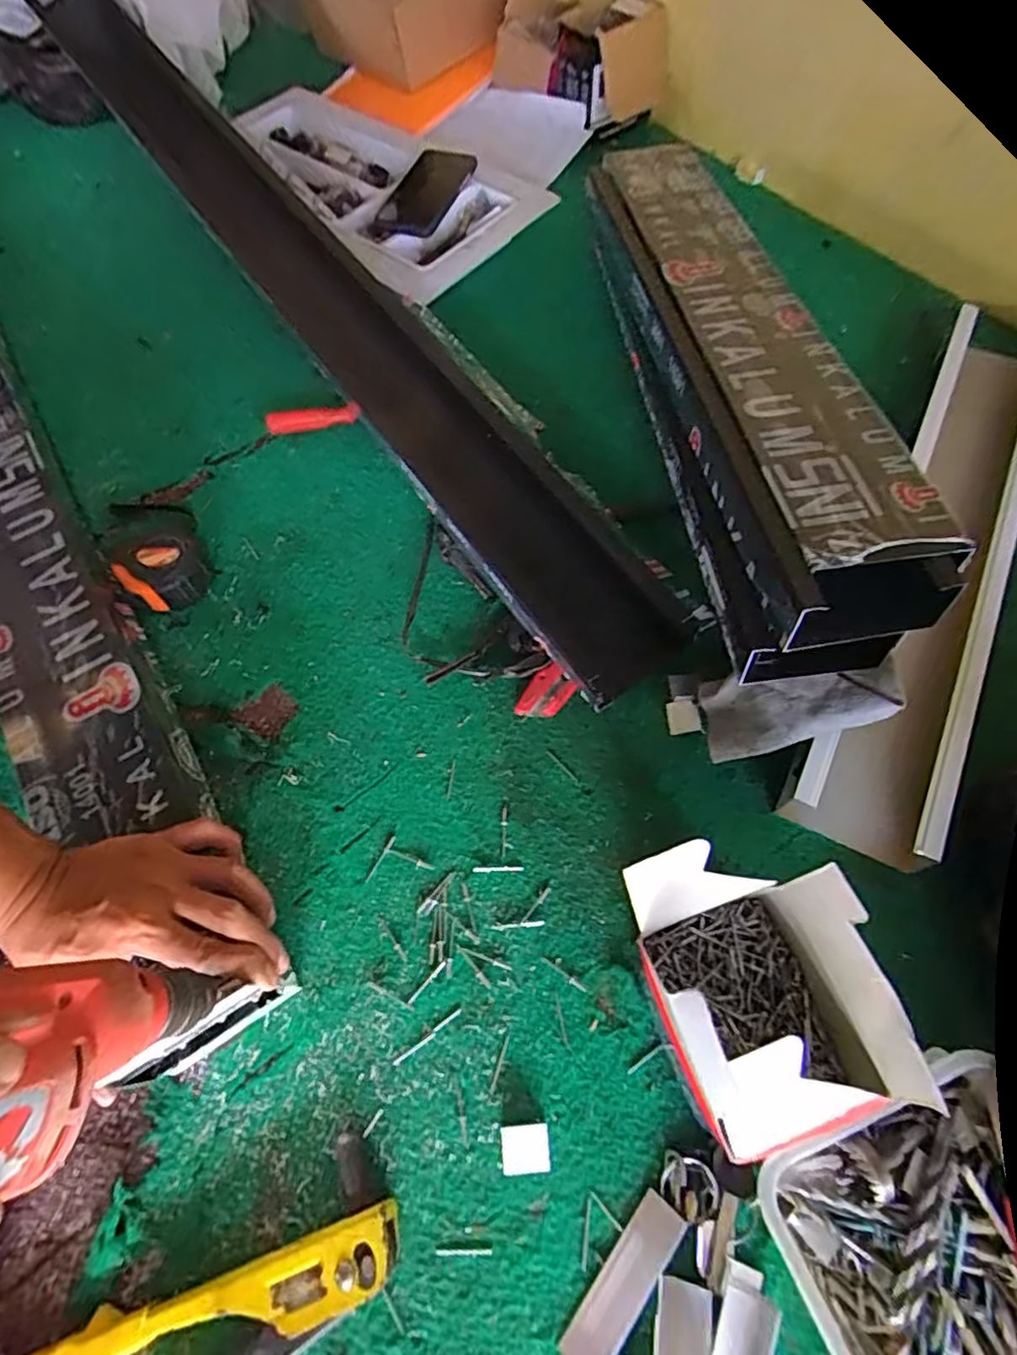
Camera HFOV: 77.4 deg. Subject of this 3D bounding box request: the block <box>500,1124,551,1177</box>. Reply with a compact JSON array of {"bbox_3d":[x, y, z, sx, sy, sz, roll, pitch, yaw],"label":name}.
[{"bbox_3d":[0.011,0.299,0.402,0.031,0.008,0.027,-4,64,-1],"label":"block"}]

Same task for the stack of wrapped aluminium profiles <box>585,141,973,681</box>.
[{"bbox_3d":[0.186,-0.310,0.570,0.133,0.103,0.656,-8,63,-2],"label":"stack of wrapped aluminium profiles"}]

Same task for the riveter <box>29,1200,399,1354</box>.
[{"bbox_3d":[-0.173,0.380,0.355,0.242,0.031,0.086,-26,66,-11],"label":"riveter"}]

